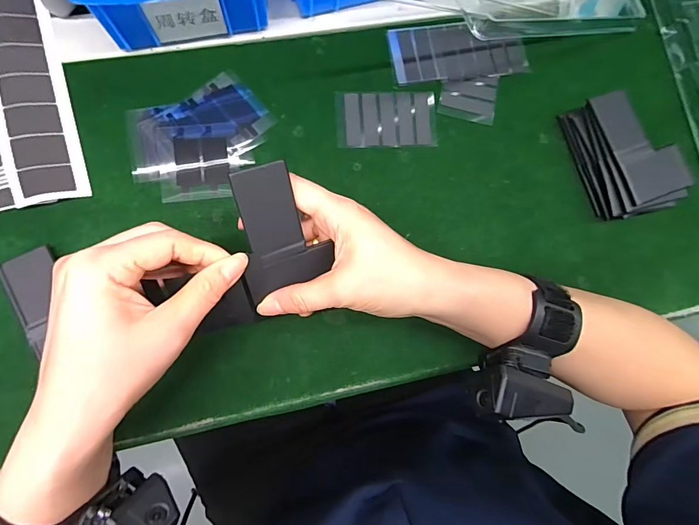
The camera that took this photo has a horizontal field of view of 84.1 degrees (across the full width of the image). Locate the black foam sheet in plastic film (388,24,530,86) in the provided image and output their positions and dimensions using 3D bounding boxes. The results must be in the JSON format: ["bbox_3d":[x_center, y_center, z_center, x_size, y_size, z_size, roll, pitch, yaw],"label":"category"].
[{"bbox_3d":[0.099,-0.187,0.345,0.122,0.007,0.051,-9,84,-7],"label":"black foam sheet in plastic film"}]

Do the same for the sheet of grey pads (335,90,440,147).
[{"bbox_3d":[0.032,-0.122,0.330,0.084,0.004,0.048,-2,83,-6],"label":"sheet of grey pads"}]

